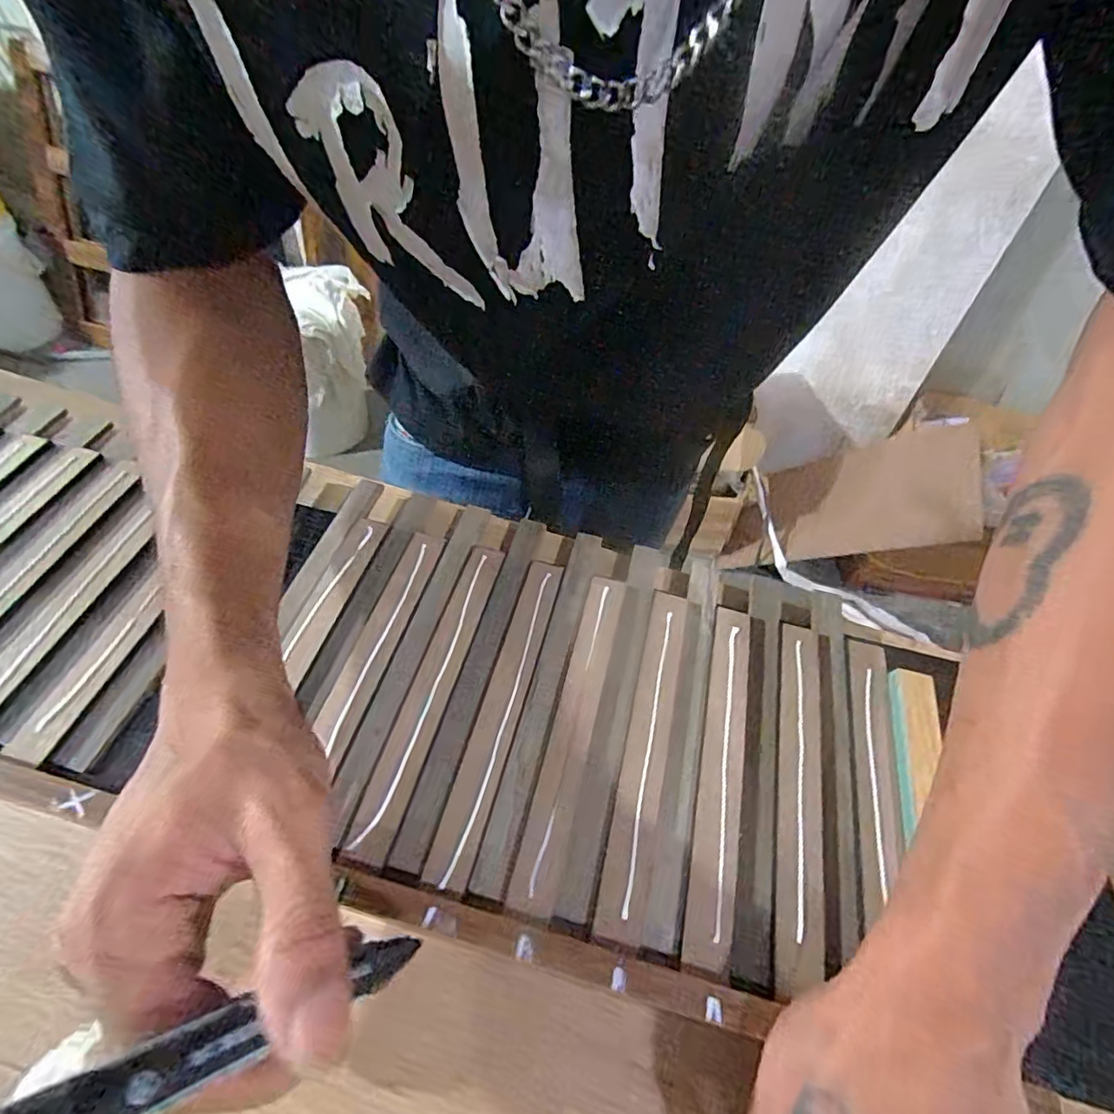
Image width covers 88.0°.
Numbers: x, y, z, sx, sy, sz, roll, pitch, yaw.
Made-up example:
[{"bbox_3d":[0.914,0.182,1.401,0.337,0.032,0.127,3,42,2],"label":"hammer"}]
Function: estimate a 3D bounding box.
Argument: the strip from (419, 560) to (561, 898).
[{"bbox_3d":[-0.026,0.071,0.288,0.020,0.011,0.168,14,52,5],"label":"strip"}]

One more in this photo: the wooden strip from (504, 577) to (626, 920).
[{"bbox_3d":[0.009,0.080,0.284,0.019,0.004,0.168,14,54,6],"label":"wooden strip"}]

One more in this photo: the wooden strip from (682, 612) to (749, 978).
[{"bbox_3d":[0.080,0.096,0.275,0.019,0.005,0.169,14,52,5],"label":"wooden strip"}]

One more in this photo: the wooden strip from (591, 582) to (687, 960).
[{"bbox_3d":[0.043,0.087,0.277,0.019,0.006,0.171,14,52,5],"label":"wooden strip"}]

